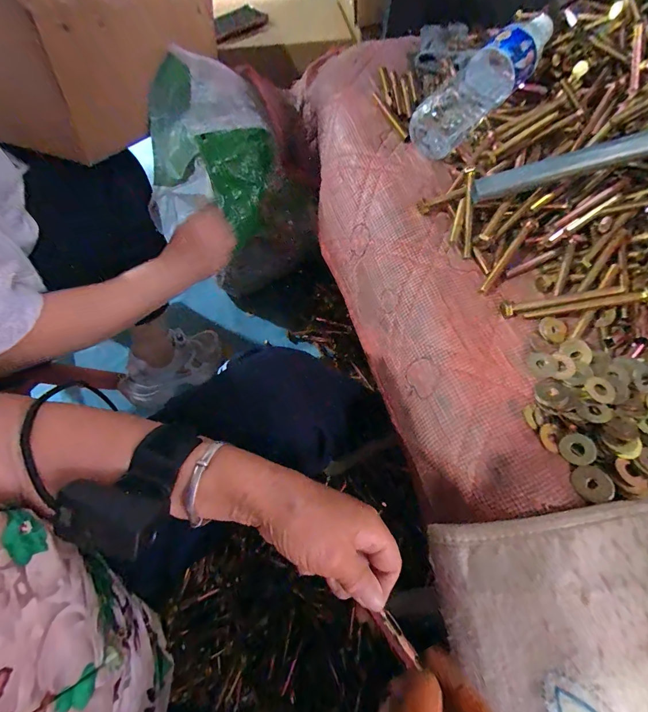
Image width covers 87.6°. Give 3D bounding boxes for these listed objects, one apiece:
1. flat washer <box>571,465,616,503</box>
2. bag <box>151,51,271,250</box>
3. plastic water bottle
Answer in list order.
[{"bbox_3d":[0.214,0.102,0.269,0.027,0.004,0.028,-5,64,11],"label":"flat washer"},{"bbox_3d":[-0.205,-0.347,0.590,0.214,0.240,0.171,-5,65,-3],"label":"bag"},{"bbox_3d":[0.199,-0.339,0.415,0.227,0.052,0.067,-45,72,-2],"label":"plastic water bottle"}]

